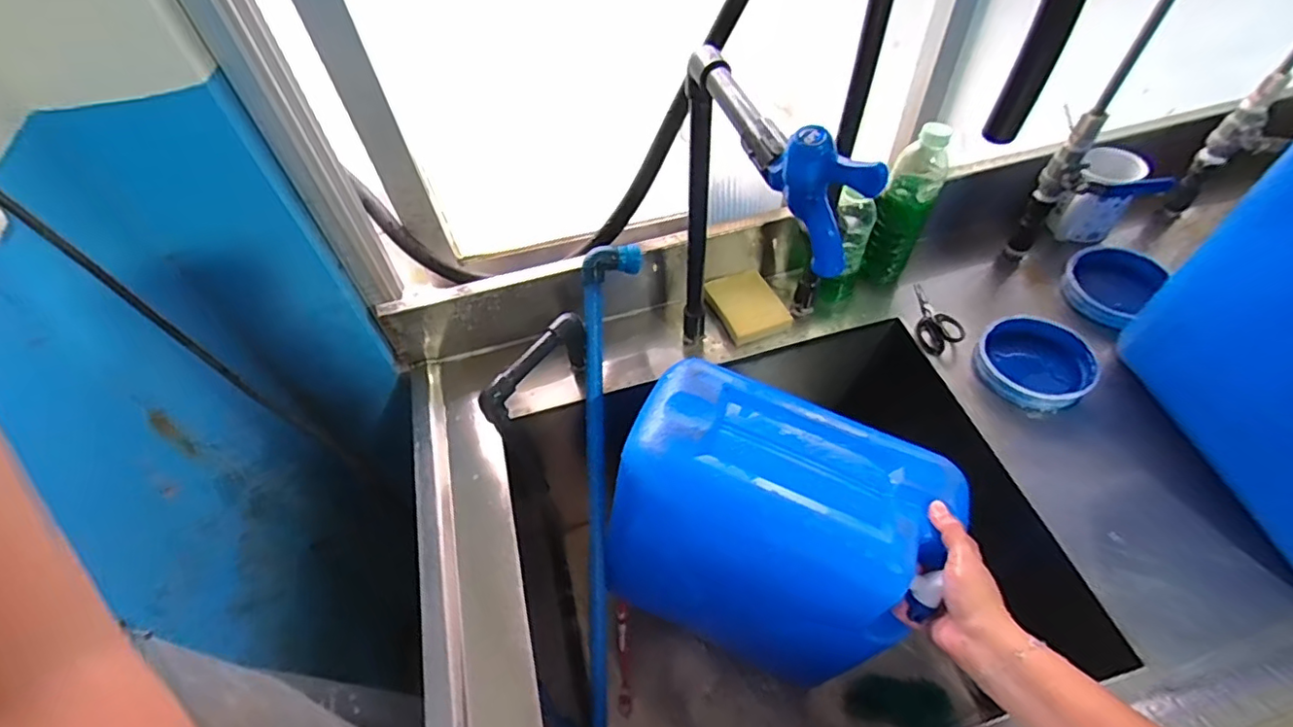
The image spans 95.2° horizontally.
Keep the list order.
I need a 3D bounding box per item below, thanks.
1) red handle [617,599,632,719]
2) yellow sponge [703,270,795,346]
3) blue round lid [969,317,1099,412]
[{"bbox_3d":[-0.034,0.429,0.864,0.019,0.019,0.147,-4,52,1],"label":"red handle"},{"bbox_3d":[0.131,-0.077,0.765,0.080,0.016,0.105,-23,63,-6],"label":"yellow sponge"},{"bbox_3d":[0.456,-0.004,0.693,0.125,0.033,0.117,-2,52,3],"label":"blue round lid"}]

